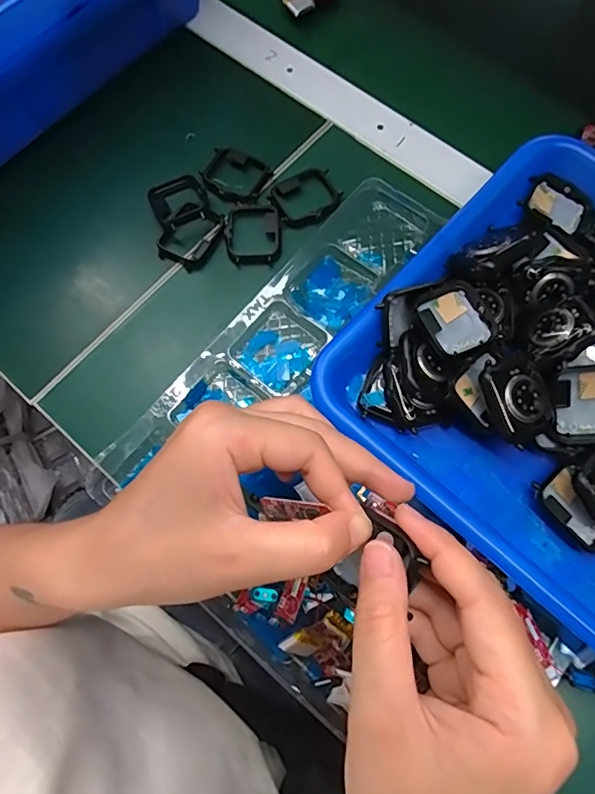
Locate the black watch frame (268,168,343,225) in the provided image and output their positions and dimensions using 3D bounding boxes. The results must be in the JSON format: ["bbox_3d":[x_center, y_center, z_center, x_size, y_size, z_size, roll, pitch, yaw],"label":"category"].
[{"bbox_3d":[0.006,-0.139,0.338,0.047,0.008,0.042,-31,74,-9],"label":"black watch frame"}]

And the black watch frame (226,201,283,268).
[{"bbox_3d":[-0.030,-0.112,0.332,0.037,0.008,0.046,1,72,0],"label":"black watch frame"}]

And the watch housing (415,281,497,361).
[{"bbox_3d":[0.087,-0.042,0.269,0.034,0.009,0.042,-21,73,-7],"label":"watch housing"}]

